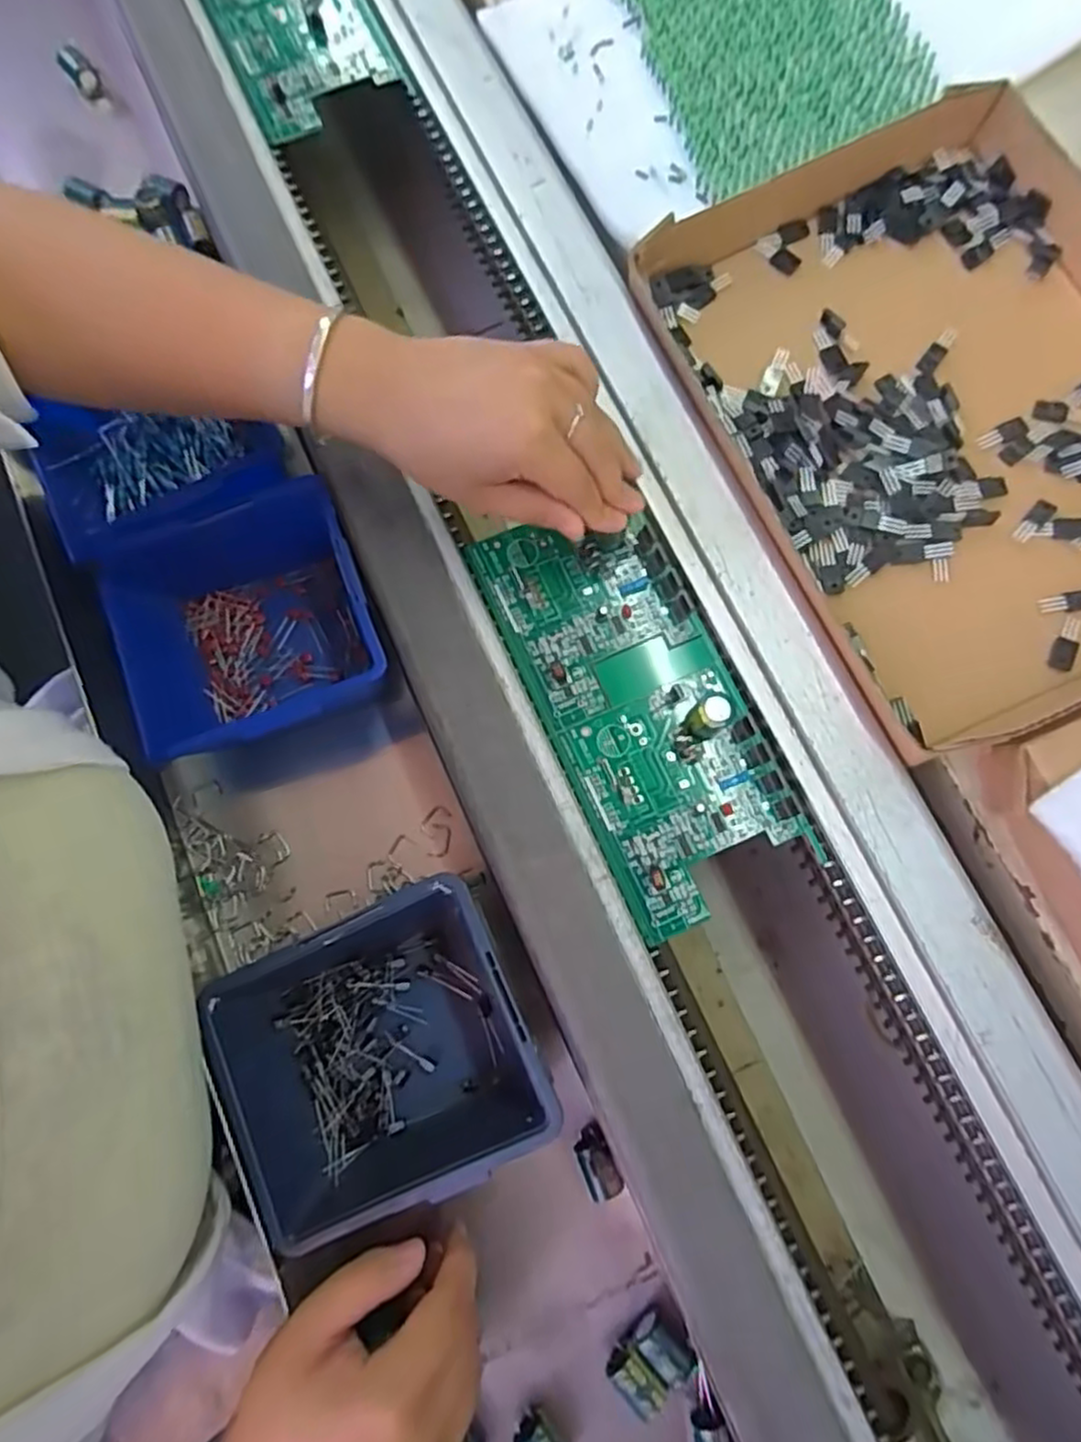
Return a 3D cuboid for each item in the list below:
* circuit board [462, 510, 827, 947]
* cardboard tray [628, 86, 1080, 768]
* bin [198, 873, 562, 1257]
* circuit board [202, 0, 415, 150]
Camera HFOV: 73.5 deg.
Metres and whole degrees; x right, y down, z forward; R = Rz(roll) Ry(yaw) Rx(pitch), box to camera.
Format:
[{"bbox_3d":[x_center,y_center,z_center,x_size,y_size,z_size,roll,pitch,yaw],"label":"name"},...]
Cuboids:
[{"bbox_3d":[0.047,-0.013,0.352,0.094,0.026,0.210,-25,78,-4],"label":"circuit board"},{"bbox_3d":[0.219,-0.162,0.377,0.245,0.030,0.322,-24,77,-4],"label":"cardboard tray"},{"bbox_3d":[-0.074,0.155,0.343,0.137,0.066,0.120,-24,77,-4],"label":"bin"},{"bbox_3d":[-0.174,-0.478,0.473,0.094,0.009,0.242,-26,77,-4],"label":"circuit board"}]

